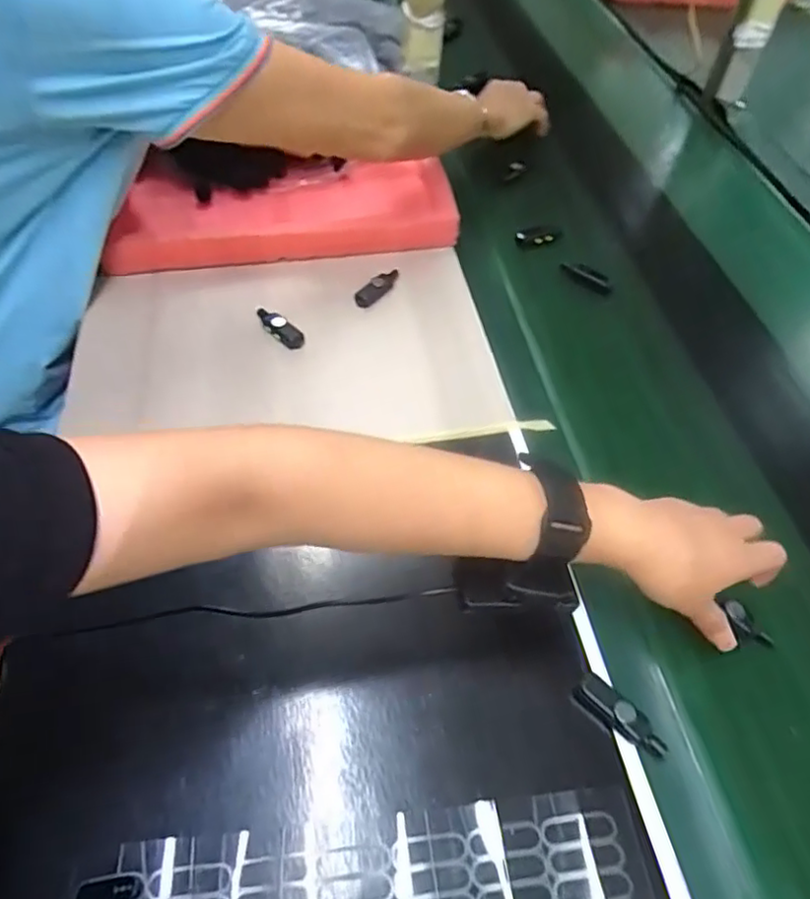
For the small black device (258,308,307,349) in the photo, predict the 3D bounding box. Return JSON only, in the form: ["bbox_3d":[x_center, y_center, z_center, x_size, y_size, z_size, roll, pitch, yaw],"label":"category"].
[{"bbox_3d":[-0.117,-0.113,0.588,0.020,0.015,0.055,-34,62,-26],"label":"small black device"}]

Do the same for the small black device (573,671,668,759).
[{"bbox_3d":[0.129,0.158,0.376,0.057,0.010,0.018,37,58,22],"label":"small black device"}]

